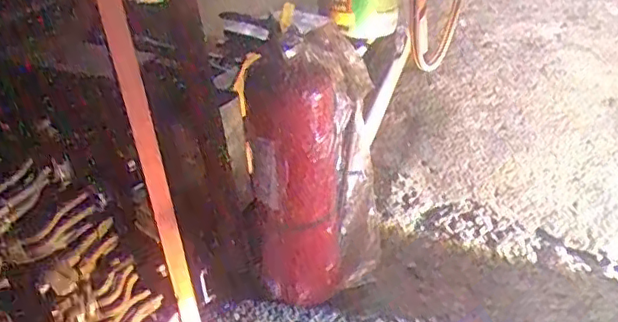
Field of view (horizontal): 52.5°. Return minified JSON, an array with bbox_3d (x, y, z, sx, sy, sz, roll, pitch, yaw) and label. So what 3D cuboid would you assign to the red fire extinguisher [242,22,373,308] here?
[{"bbox_3d":[0.003,0.015,1.086,0.199,0.480,0.134,-3,33,2],"label":"red fire extinguisher"}]

